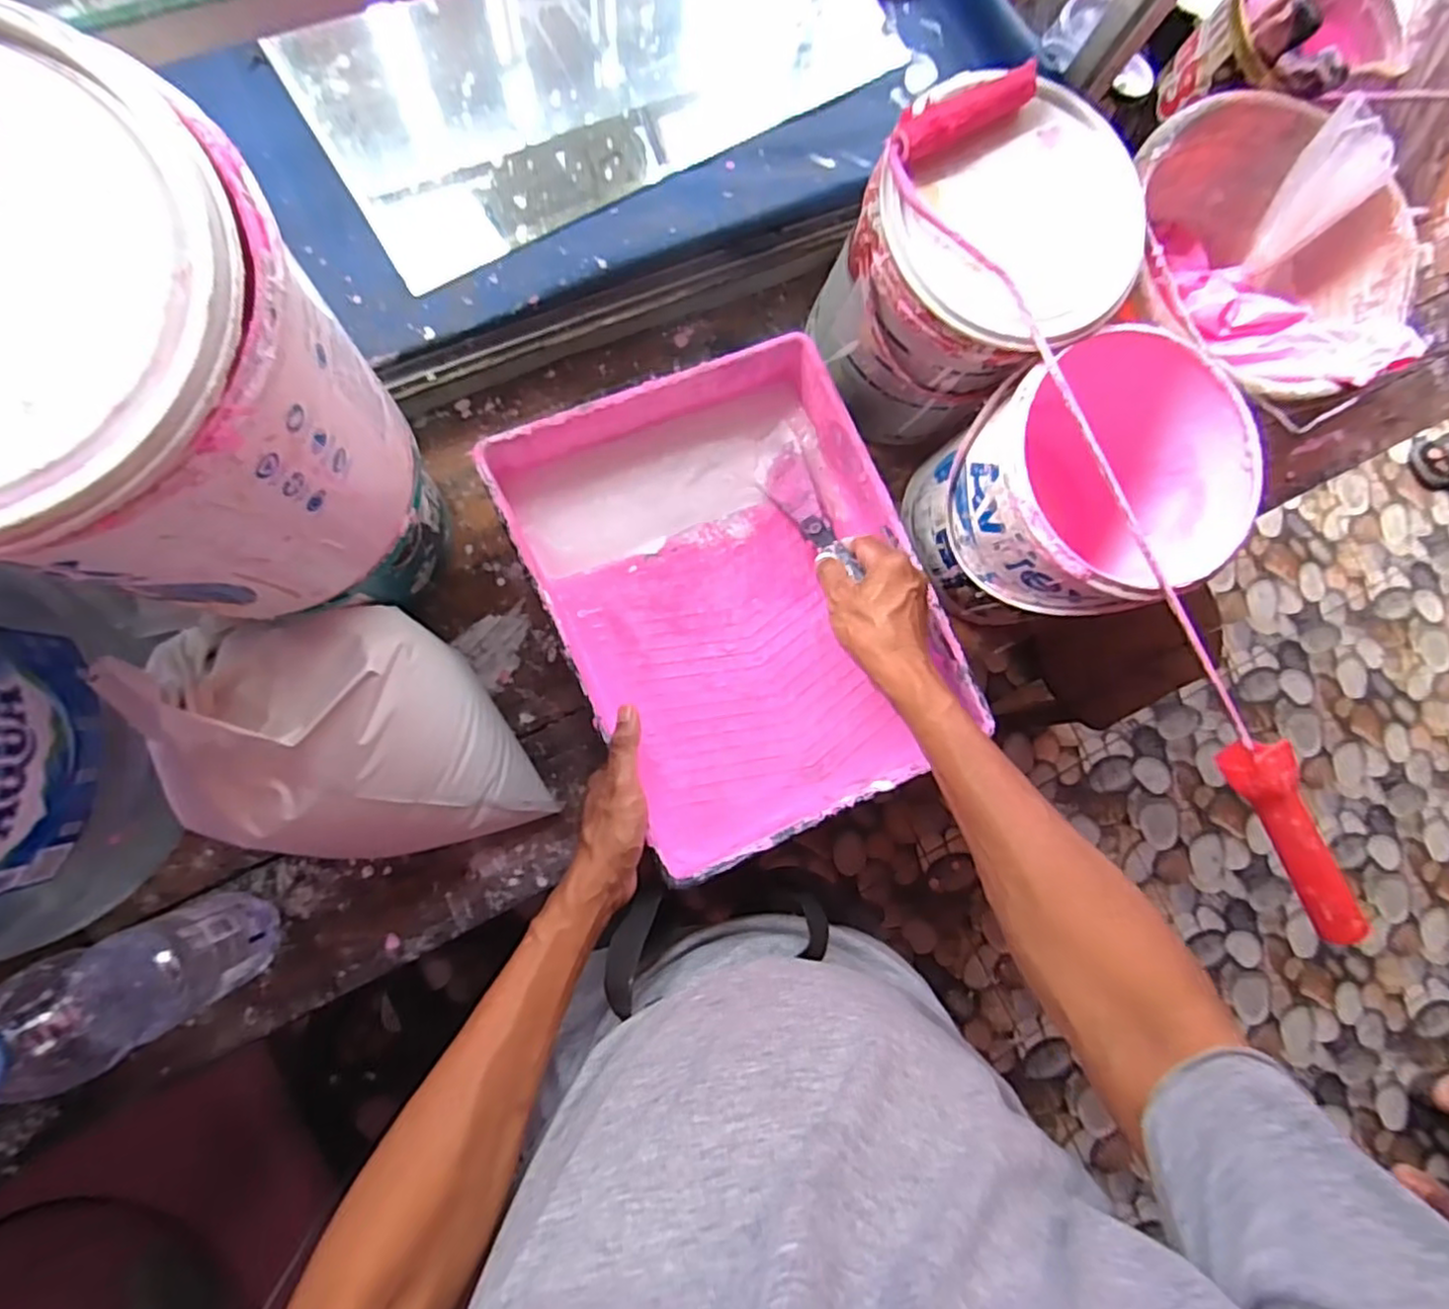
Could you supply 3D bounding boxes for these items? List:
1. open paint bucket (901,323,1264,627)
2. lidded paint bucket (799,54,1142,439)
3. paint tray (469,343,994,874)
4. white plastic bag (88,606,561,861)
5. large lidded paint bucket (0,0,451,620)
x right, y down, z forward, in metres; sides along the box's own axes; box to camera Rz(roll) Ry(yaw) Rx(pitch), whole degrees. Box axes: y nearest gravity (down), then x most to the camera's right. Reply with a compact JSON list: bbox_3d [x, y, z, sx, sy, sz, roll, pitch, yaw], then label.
[{"bbox_3d":[0.265,-0.123,0.536,0.183,0.178,0.171,1,86,-8],"label":"open paint bucket"},{"bbox_3d":[0.173,-0.277,0.520,0.169,0.190,0.161,1,86,-8],"label":"lidded paint bucket"},{"bbox_3d":[0.011,-0.049,0.547,0.272,0.078,0.349,-25,90,-9],"label":"paint tray"},{"bbox_3d":[-0.251,0.058,0.464,0.218,0.142,0.173,-10,88,-9],"label":"white plastic bag"},{"bbox_3d":[-0.256,-0.108,0.312,0.175,0.210,0.160,1,86,-8],"label":"large lidded paint bucket"}]

